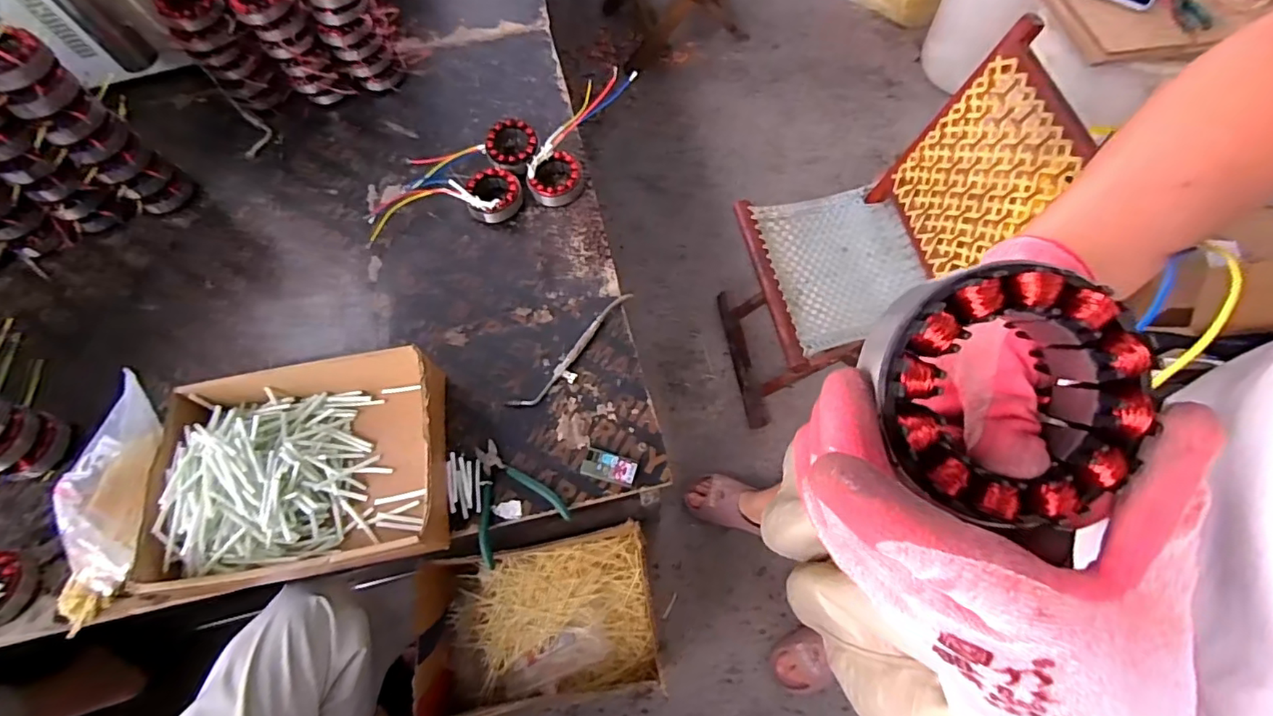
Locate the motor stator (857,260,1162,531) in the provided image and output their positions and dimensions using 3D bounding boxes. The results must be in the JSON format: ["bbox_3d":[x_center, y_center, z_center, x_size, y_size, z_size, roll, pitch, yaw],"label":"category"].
[{"bbox_3d":[0.124,0.012,0.191,0.085,0.033,0.082,0,91,3],"label":"motor stator"}]

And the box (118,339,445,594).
[{"bbox_3d":[-0.403,0.134,0.672,0.327,0.090,0.251,-8,66,-1],"label":"box"}]

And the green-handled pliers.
[{"bbox_3d":[-0.162,0.167,0.680,0.112,0.011,0.138,-27,68,-9],"label":"green-handled pliers"}]

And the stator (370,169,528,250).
[{"bbox_3d":[-0.307,-0.249,0.864,0.250,0.046,0.104,-8,66,-1],"label":"stator"}]

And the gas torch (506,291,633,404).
[{"bbox_3d":[-0.079,-0.008,0.760,0.045,0.011,0.233,40,73,18],"label":"gas torch"}]

